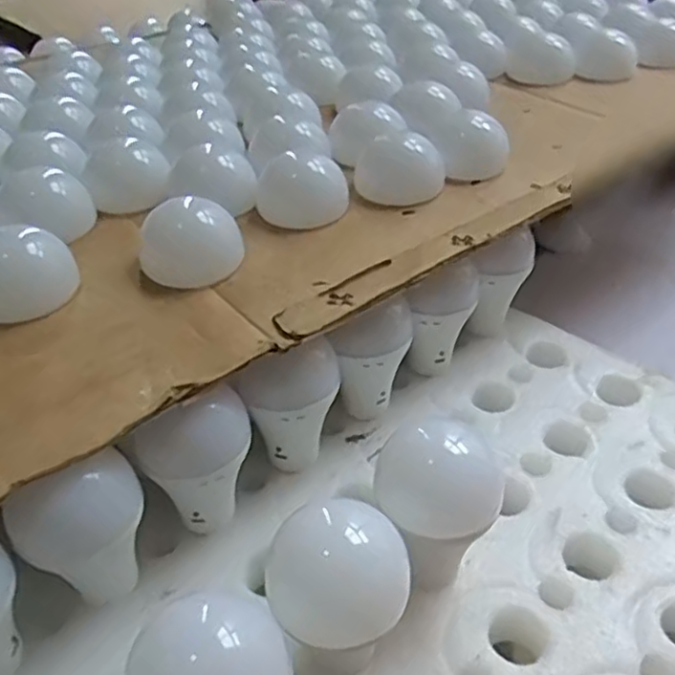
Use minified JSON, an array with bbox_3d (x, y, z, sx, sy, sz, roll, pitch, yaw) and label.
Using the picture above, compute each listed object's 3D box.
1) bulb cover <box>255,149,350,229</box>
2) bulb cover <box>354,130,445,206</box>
[{"bbox_3d":[-0.026,-0.110,0.498,0.064,0.034,0.061,-4,38,-4],"label":"bulb cover"},{"bbox_3d":[0.047,-0.126,0.518,0.067,0.032,0.067,2,38,4],"label":"bulb cover"}]

